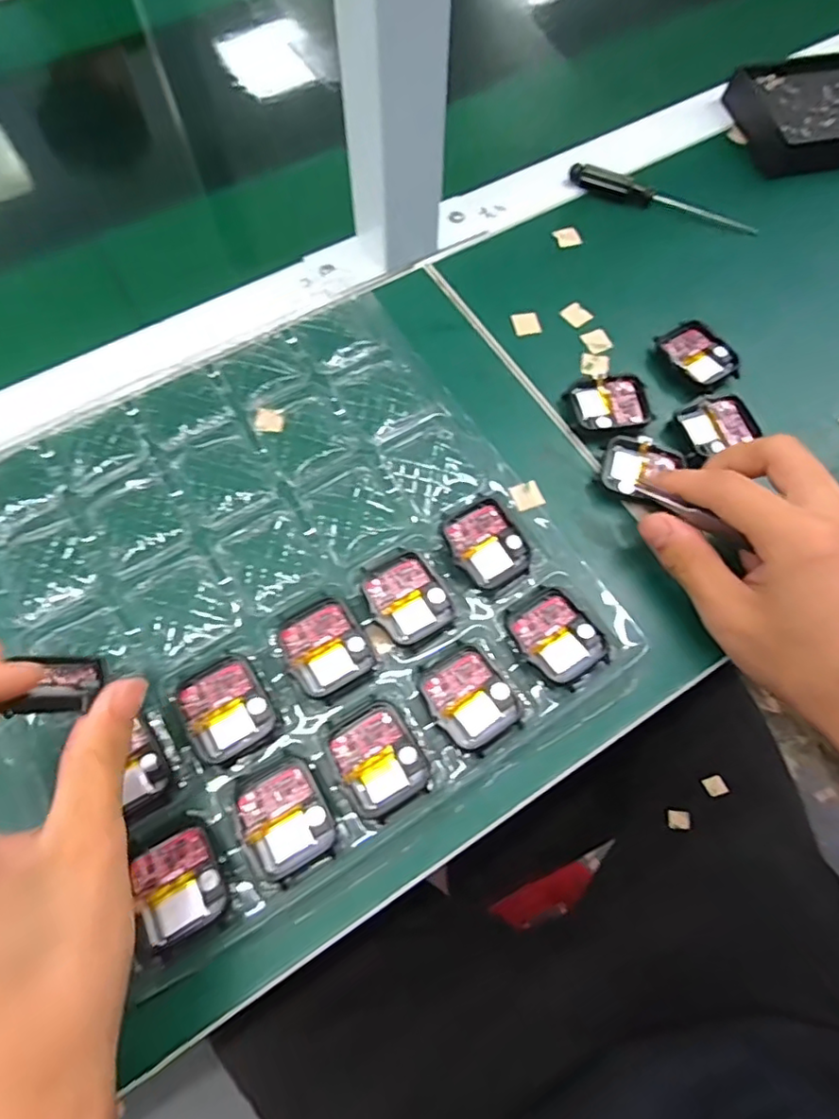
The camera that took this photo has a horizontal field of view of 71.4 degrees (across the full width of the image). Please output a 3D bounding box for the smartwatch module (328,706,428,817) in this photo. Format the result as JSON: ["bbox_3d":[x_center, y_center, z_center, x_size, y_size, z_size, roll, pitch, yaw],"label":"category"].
[{"bbox_3d":[-0.018,0.088,0.259,0.035,0.007,0.041,-31,71,-14],"label":"smartwatch module"}]

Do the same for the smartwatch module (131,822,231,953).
[{"bbox_3d":[-0.099,0.134,0.241,0.033,0.005,0.039,-30,71,-14],"label":"smartwatch module"}]

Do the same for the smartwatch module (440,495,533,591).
[{"bbox_3d":[0.034,-0.008,0.298,0.037,0.010,0.042,-32,71,-14],"label":"smartwatch module"}]

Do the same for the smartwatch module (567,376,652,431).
[{"bbox_3d":[0.110,-0.089,0.337,0.042,0.011,0.033,-9,67,-6],"label":"smartwatch module"}]

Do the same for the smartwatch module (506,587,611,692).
[{"bbox_3d":[0.066,0.037,0.283,0.036,0.007,0.045,-33,72,-15],"label":"smartwatch module"}]

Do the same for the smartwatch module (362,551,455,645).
[{"bbox_3d":[-0.007,0.018,0.288,0.036,0.006,0.044,-32,71,-15],"label":"smartwatch module"}]

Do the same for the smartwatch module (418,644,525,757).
[{"bbox_3d":[0.024,0.064,0.271,0.036,0.004,0.044,-32,71,-15],"label":"smartwatch module"}]

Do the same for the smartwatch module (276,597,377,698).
[{"bbox_3d":[-0.045,0.041,0.278,0.037,0.006,0.041,-27,70,-13],"label":"smartwatch module"}]

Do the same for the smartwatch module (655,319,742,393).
[{"bbox_3d":[0.167,-0.122,0.354,0.038,0.012,0.046,-27,70,-13],"label":"smartwatch module"}]

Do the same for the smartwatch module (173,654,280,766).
[{"bbox_3d":[-0.090,0.067,0.269,0.037,0.004,0.043,-29,70,-13],"label":"smartwatch module"}]

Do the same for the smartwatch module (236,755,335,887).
[{"bbox_3d":[-0.058,0.111,0.251,0.036,0.004,0.044,-28,70,-13],"label":"smartwatch module"}]

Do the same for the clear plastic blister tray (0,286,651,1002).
[{"bbox_3d":[-0.072,0.003,0.292,0.255,0.013,0.275,-31,71,-14],"label":"clear plastic blister tray"}]

